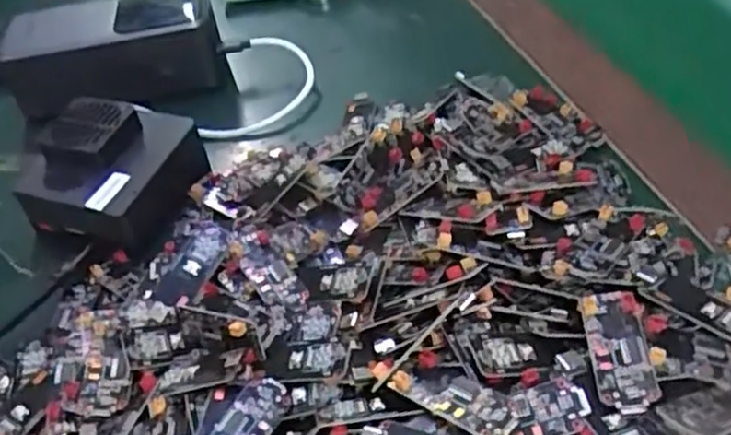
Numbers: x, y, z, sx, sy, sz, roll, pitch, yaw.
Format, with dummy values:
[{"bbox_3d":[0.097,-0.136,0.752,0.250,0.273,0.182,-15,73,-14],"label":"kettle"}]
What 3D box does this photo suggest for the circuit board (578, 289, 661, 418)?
[{"bbox_3d":[0.089,0.048,0.260,0.020,0.008,0.049,-2,44,5],"label":"circuit board"}]

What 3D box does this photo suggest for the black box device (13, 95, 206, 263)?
[{"bbox_3d":[-0.134,-0.025,0.388,0.082,0.046,0.075,10,47,16],"label":"black box device"}]

